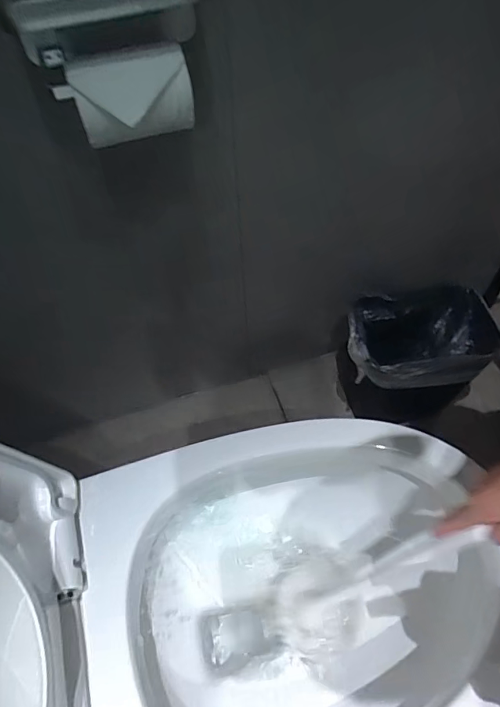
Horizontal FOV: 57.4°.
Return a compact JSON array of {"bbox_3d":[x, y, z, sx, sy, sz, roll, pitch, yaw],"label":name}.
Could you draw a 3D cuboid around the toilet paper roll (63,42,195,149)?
[{"bbox_3d":[-0.111,-0.244,0.436,0.107,0.066,0.060,-16,56,-9],"label":"toilet paper roll"}]

